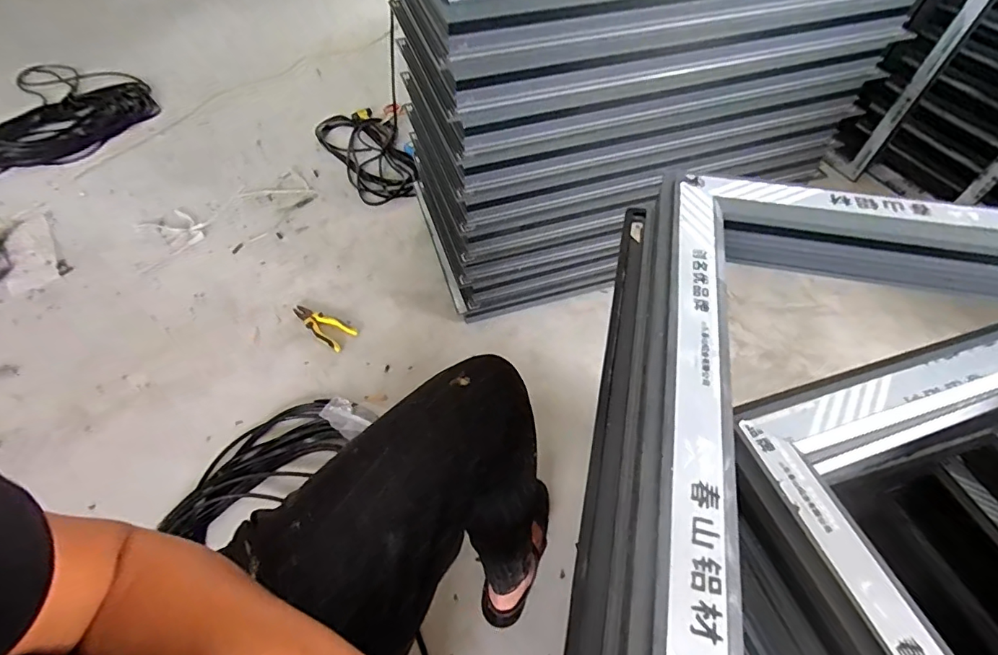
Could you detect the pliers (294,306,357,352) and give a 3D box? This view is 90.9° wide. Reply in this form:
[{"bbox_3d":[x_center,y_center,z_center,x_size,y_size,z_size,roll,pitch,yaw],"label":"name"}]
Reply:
[{"bbox_3d":[-0.445,-0.012,1.253,0.171,0.031,0.078,33,59,26],"label":"pliers"}]

